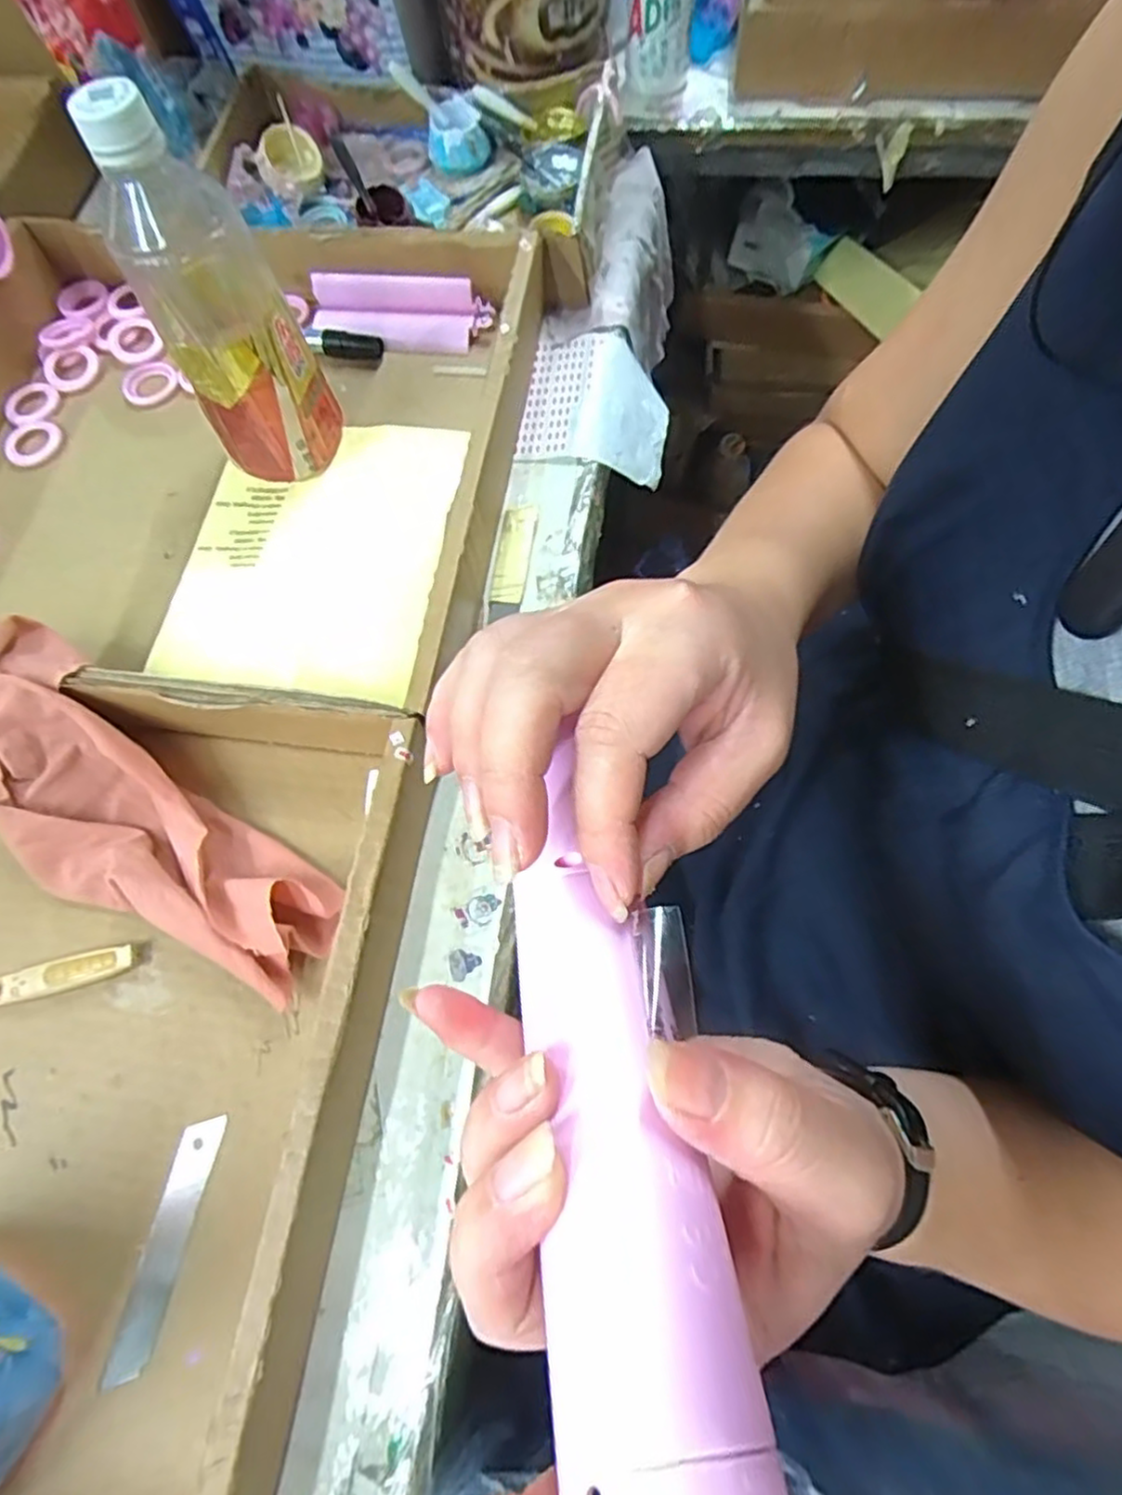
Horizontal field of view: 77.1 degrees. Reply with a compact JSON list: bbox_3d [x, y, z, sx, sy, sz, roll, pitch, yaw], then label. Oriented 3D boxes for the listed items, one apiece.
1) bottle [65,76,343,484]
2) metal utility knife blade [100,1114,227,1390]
[{"bbox_3d":[-0.178,-0.229,0.376,0.070,0.185,0.067,-27,70,-7],"label":"bottle"},{"bbox_3d":[-0.169,0.211,0.300,0.019,0.004,0.097,11,70,7],"label":"metal utility knife blade"}]

